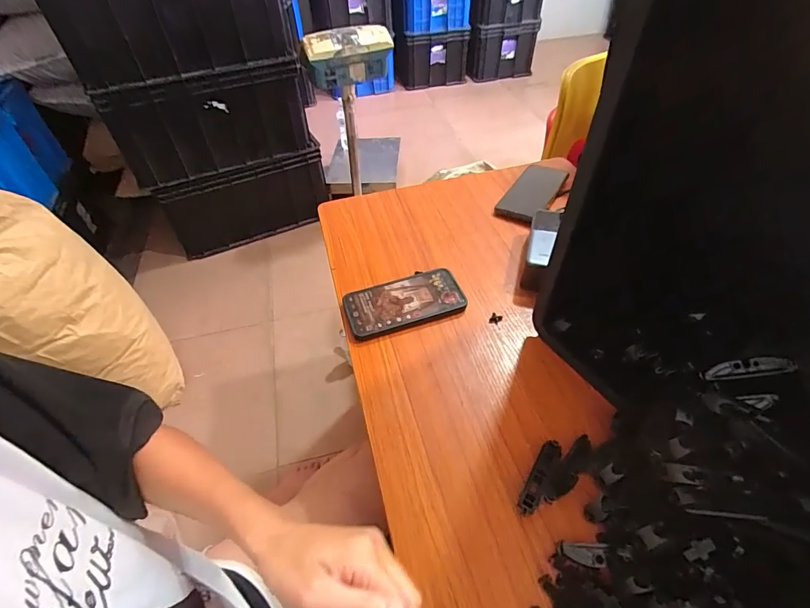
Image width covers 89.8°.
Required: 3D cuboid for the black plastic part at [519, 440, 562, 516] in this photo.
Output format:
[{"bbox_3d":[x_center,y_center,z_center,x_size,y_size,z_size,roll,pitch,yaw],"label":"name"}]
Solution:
[{"bbox_3d":[0.131,0.169,0.396,0.018,0.012,0.077,26,55,24],"label":"black plastic part"}]

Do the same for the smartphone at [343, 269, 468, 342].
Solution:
[{"bbox_3d":[-0.001,-0.002,0.560,0.158,0.016,0.082,-15,49,-11],"label":"smartphone"}]

